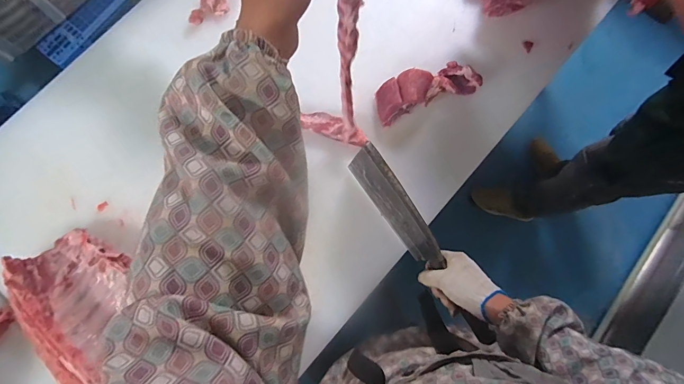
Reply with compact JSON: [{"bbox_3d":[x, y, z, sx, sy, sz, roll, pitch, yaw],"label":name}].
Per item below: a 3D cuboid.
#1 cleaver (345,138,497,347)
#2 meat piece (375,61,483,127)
[{"bbox_3d":[0.137,0.091,0.652,0.030,0.139,0.380,-33,86,-6],"label":"cleaver"},{"bbox_3d":[0.168,-0.205,0.735,0.205,0.083,0.073,-20,79,-4],"label":"meat piece"}]

